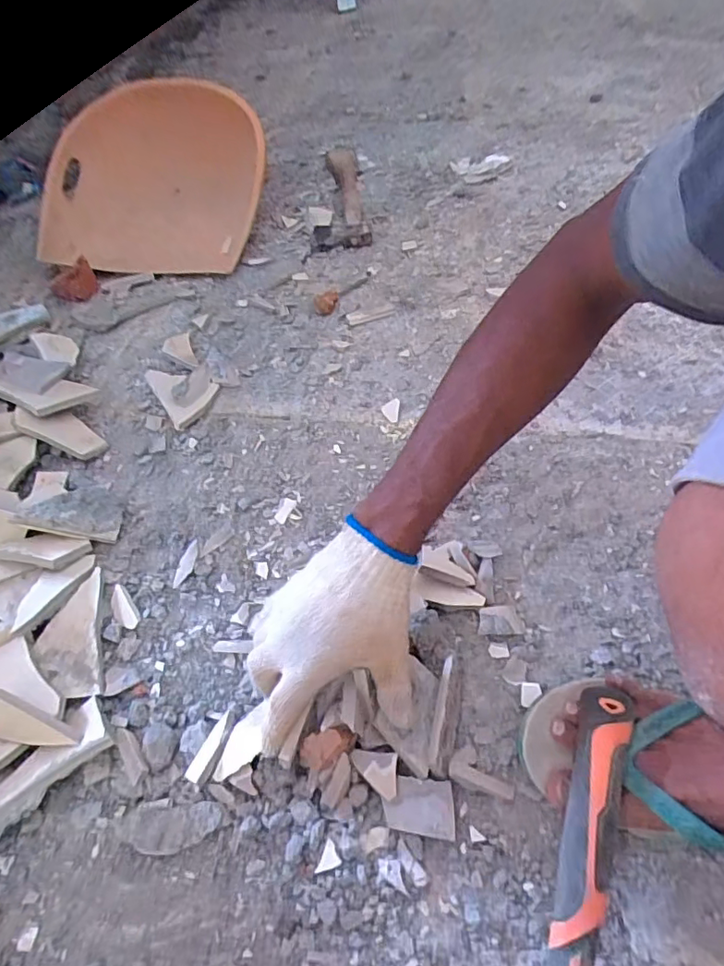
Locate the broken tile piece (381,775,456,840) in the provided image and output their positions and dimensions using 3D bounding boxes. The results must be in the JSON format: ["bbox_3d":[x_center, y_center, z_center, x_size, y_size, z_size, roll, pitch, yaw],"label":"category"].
[{"bbox_3d":[0.046,0.260,0.436,0.055,0.009,0.039,2,52,6],"label":"broken tile piece"}]

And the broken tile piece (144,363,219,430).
[{"bbox_3d":[-0.238,-0.131,0.726,0.074,0.024,0.118,-29,55,-17],"label":"broken tile piece"}]

